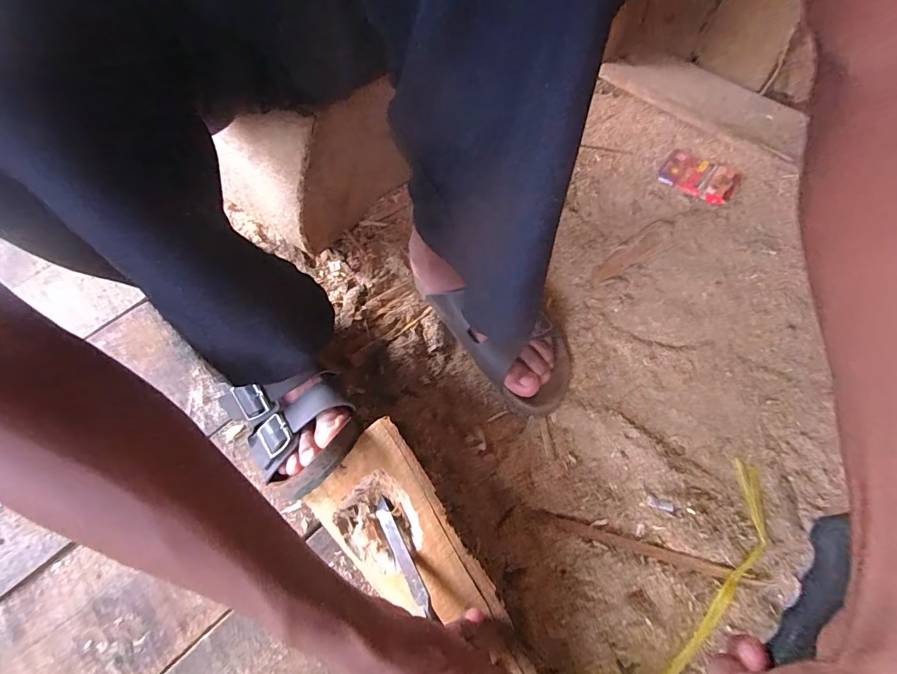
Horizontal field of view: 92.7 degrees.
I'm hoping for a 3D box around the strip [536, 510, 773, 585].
[{"bbox_3d":[0.179,0.189,0.381,0.196,0.006,0.010,14,61,10],"label":"strip"}]

